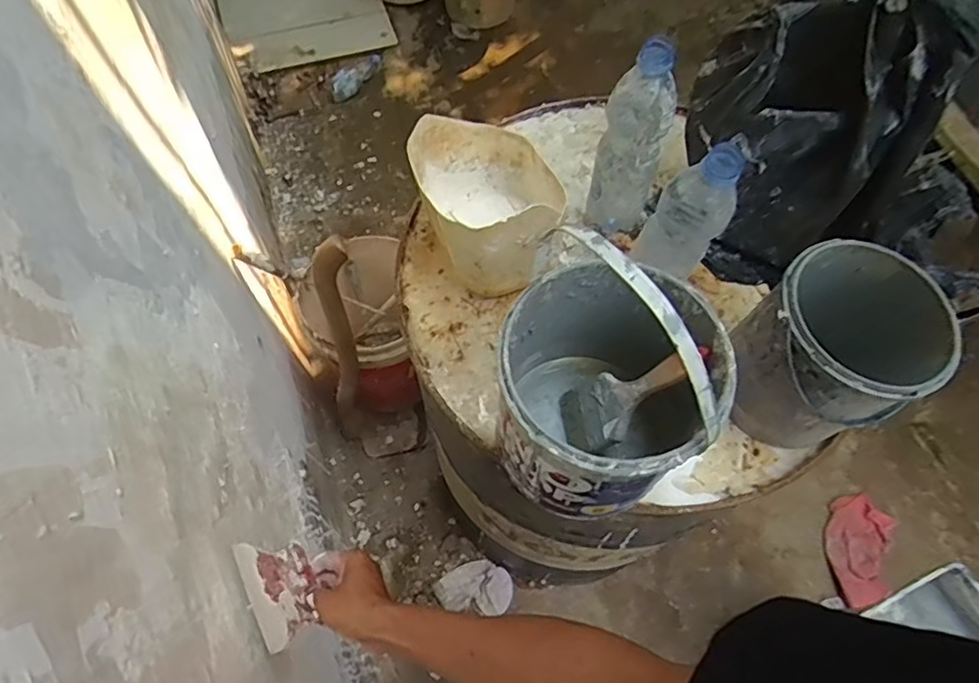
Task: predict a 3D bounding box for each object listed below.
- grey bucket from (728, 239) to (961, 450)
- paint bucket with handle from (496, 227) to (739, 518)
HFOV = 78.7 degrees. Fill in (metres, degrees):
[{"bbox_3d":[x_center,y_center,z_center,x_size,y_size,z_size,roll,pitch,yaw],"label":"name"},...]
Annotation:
[{"bbox_3d":[0.328,0.009,0.578,0.147,0.164,0.146,0,64,1],"label":"grey bucket"},{"bbox_3d":[0.098,0.031,0.503,0.173,0.298,0.179,0,64,1],"label":"paint bucket with handle"}]

